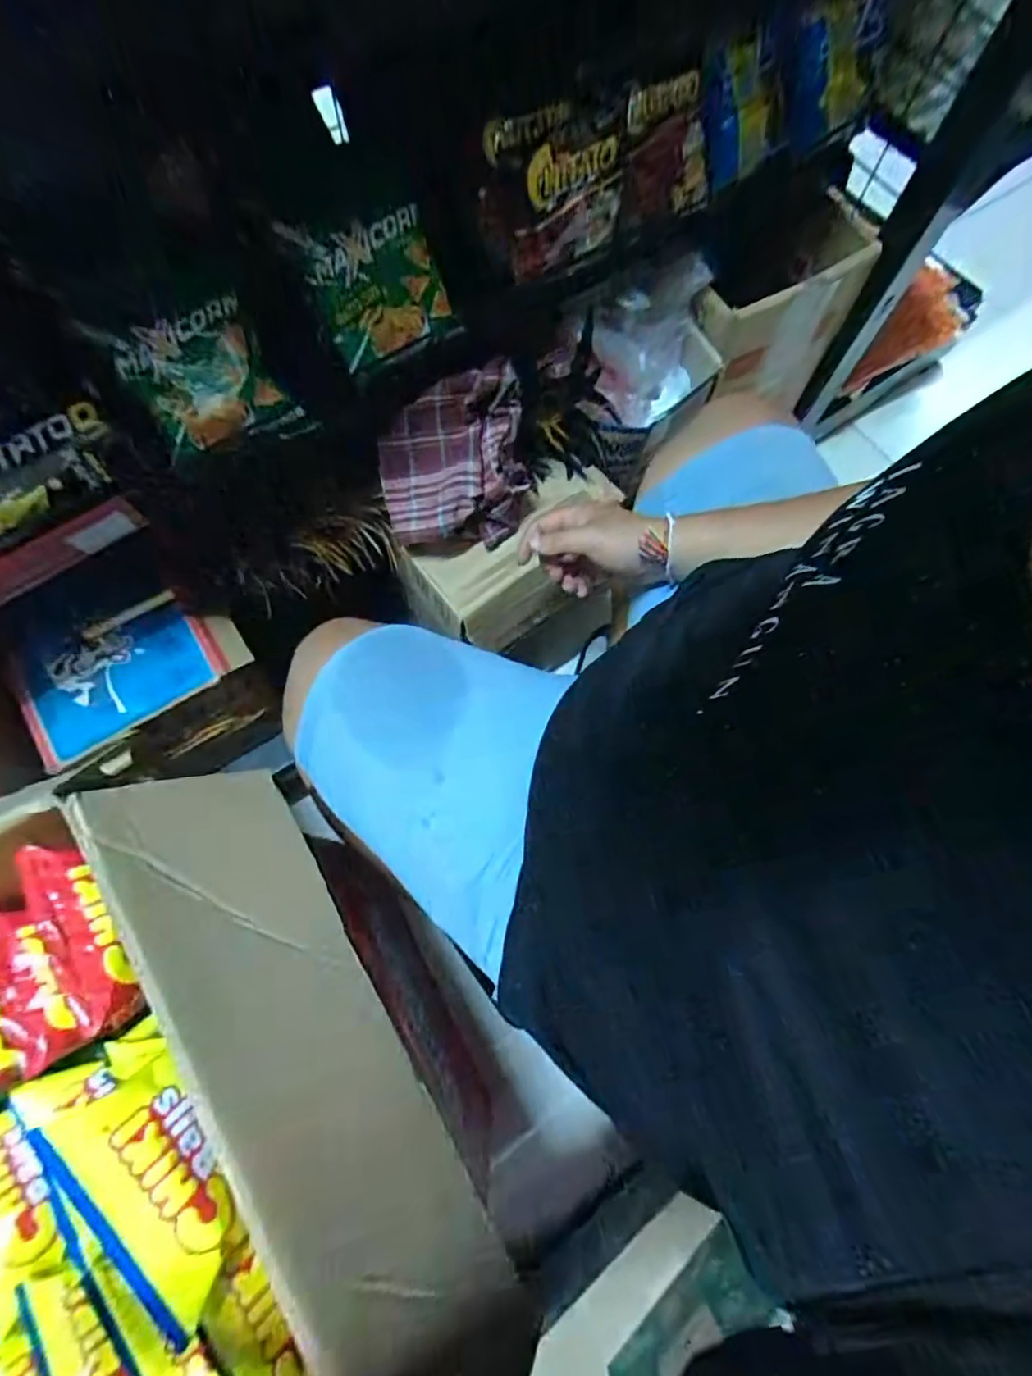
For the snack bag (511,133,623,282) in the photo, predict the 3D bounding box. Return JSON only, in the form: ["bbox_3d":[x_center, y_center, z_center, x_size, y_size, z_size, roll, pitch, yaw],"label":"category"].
[{"bbox_3d":[0.045,-0.420,0.514,0.115,0.096,0.016,-36,76,-11],"label":"snack bag"}]

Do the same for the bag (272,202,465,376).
[{"bbox_3d":[-0.121,-0.351,0.509,0.110,0.117,0.025,-29,31,-3],"label":"bag"}]

